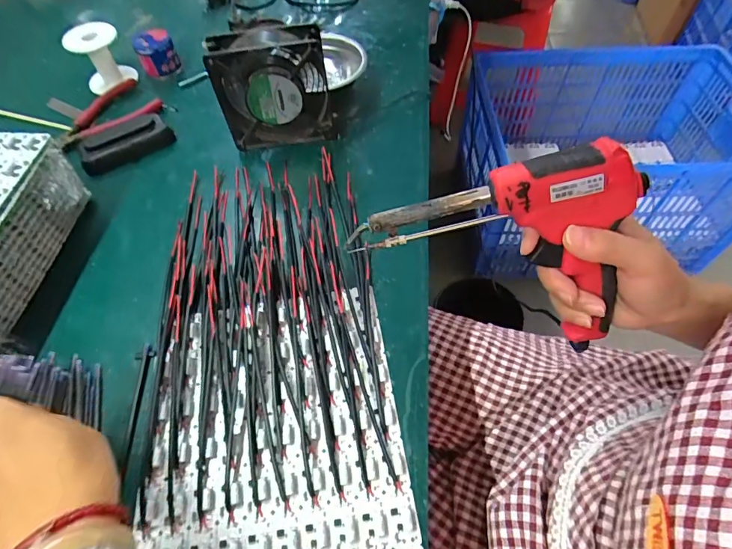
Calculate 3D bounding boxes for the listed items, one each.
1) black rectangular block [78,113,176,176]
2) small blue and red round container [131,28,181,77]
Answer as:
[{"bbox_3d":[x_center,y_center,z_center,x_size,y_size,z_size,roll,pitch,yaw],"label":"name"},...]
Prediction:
[{"bbox_3d":[-0.291,-0.162,0.521,0.104,0.033,0.050,-28,59,-15],"label":"black rectangular block"},{"bbox_3d":[-0.290,-0.306,0.599,0.052,0.050,0.046,-24,58,-12],"label":"small blue and red round container"}]

